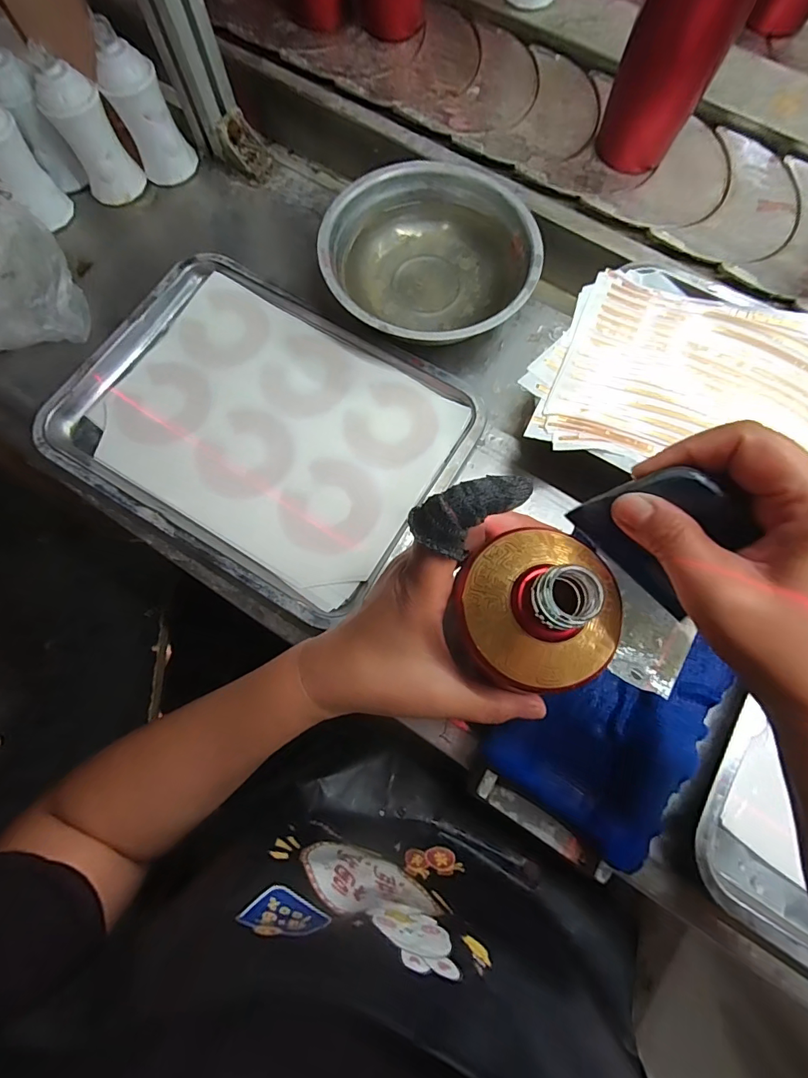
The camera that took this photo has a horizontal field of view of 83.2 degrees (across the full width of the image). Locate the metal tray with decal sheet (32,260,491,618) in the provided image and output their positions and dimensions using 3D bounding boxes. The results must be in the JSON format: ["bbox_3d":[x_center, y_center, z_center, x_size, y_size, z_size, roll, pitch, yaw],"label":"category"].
[{"bbox_3d":[-0.130,-0.105,0.409,0.331,0.030,0.252,31,80,7],"label":"metal tray with decal sheet"}]

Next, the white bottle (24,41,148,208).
[{"bbox_3d":[-0.318,-0.408,0.455,0.058,0.103,0.058,-32,80,-6],"label":"white bottle"}]

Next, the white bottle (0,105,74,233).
[{"bbox_3d":[-0.377,-0.362,0.441,0.049,0.104,0.052,41,81,8],"label":"white bottle"}]

